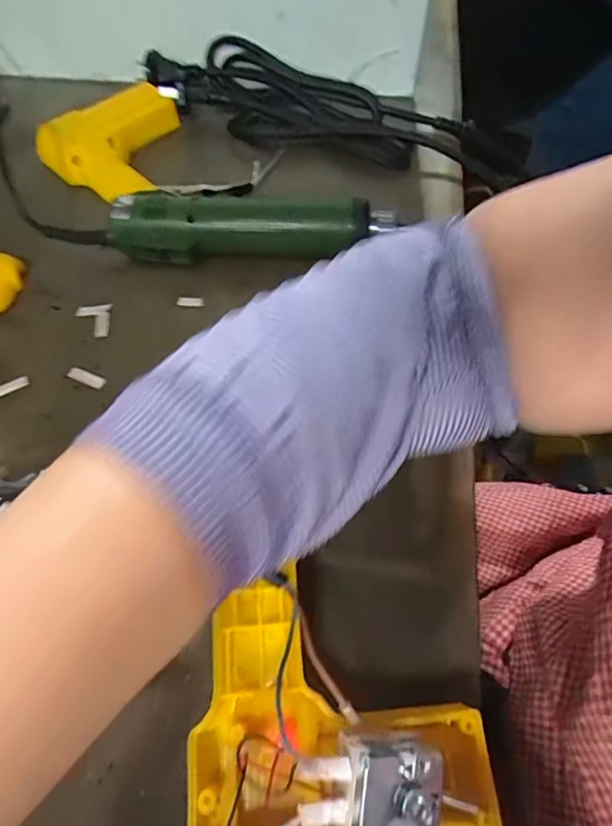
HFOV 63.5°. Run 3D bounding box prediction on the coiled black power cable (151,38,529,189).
[{"bbox_3d":[0.018,-0.270,0.420,0.334,0.038,0.094,13,61,7],"label":"coiled black power cable"}]

